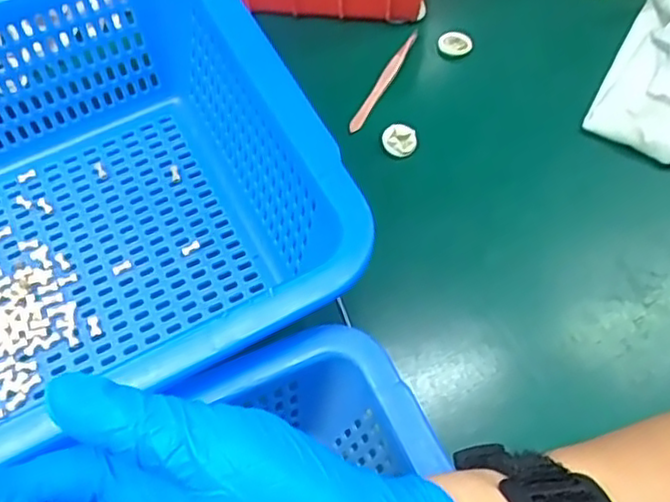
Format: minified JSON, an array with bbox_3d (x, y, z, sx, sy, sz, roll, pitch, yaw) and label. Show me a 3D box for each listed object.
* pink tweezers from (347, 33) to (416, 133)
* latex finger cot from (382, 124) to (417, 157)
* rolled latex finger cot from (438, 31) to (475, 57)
[{"bbox_3d":[0.032,-0.109,0.445,0.008,0.004,0.085,28,68,10],"label":"pink tweezers"},{"bbox_3d":[0.039,-0.066,0.421,0.020,0.007,0.018,15,67,5],"label":"latex finger cot"},{"bbox_3d":[0.077,-0.135,0.453,0.021,0.004,0.018,-22,68,-11],"label":"rolled latex finger cot"}]

